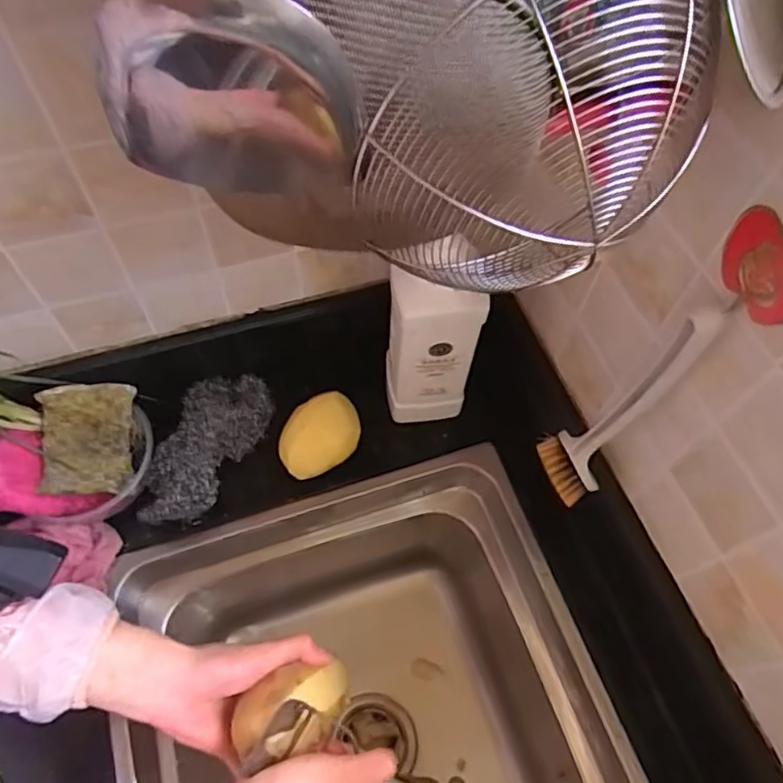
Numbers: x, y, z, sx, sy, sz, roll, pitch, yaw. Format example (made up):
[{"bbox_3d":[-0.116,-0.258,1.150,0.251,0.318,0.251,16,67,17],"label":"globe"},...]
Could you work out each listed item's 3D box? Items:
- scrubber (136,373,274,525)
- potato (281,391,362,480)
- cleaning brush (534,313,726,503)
[{"bbox_3d":[-0.189,0.055,0.631,0.080,0.050,0.177,18,61,8],"label":"scrubber"},{"bbox_3d":[-0.071,0.049,0.636,0.063,0.051,0.088,27,63,13],"label":"potato"},{"bbox_3d":[0.163,0.011,0.451,0.032,0.224,0.055,-27,64,-25],"label":"cleaning brush"}]

